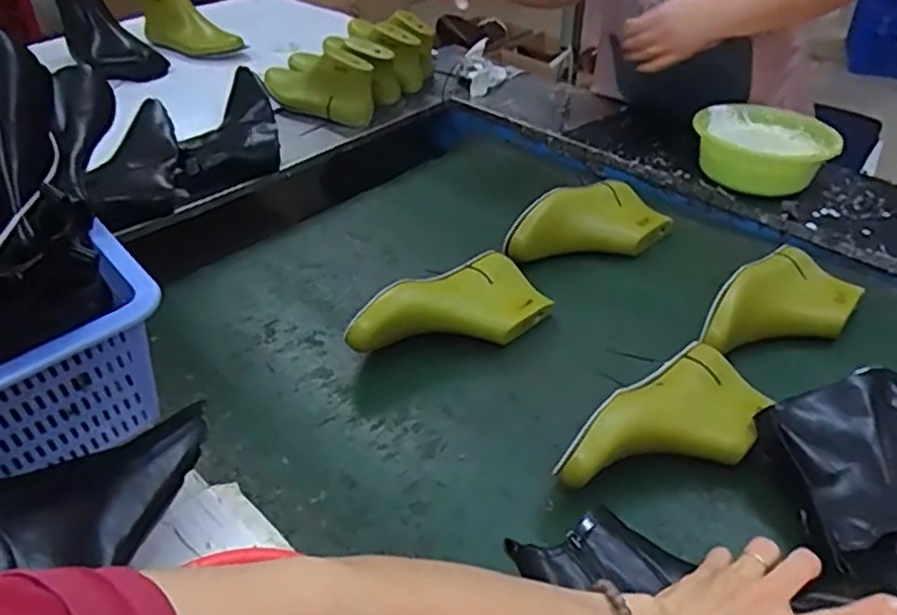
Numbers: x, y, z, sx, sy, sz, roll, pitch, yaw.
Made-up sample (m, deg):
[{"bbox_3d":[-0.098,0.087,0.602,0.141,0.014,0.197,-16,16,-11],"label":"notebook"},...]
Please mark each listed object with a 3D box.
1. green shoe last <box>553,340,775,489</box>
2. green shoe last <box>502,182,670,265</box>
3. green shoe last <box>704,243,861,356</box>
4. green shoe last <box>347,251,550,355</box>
[{"bbox_3d":[0.205,0.113,0.616,0.103,0.076,0.230,29,48,33],"label":"green shoe last"},{"bbox_3d":[0.179,-0.108,0.901,0.227,0.075,0.101,-24,44,-25],"label":"green shoe last"},{"bbox_3d":[0.362,0.005,0.748,0.106,0.072,0.215,30,49,34],"label":"green shoe last"},{"bbox_3d":[0.003,0.008,0.757,0.220,0.073,0.101,-30,46,-30],"label":"green shoe last"}]

